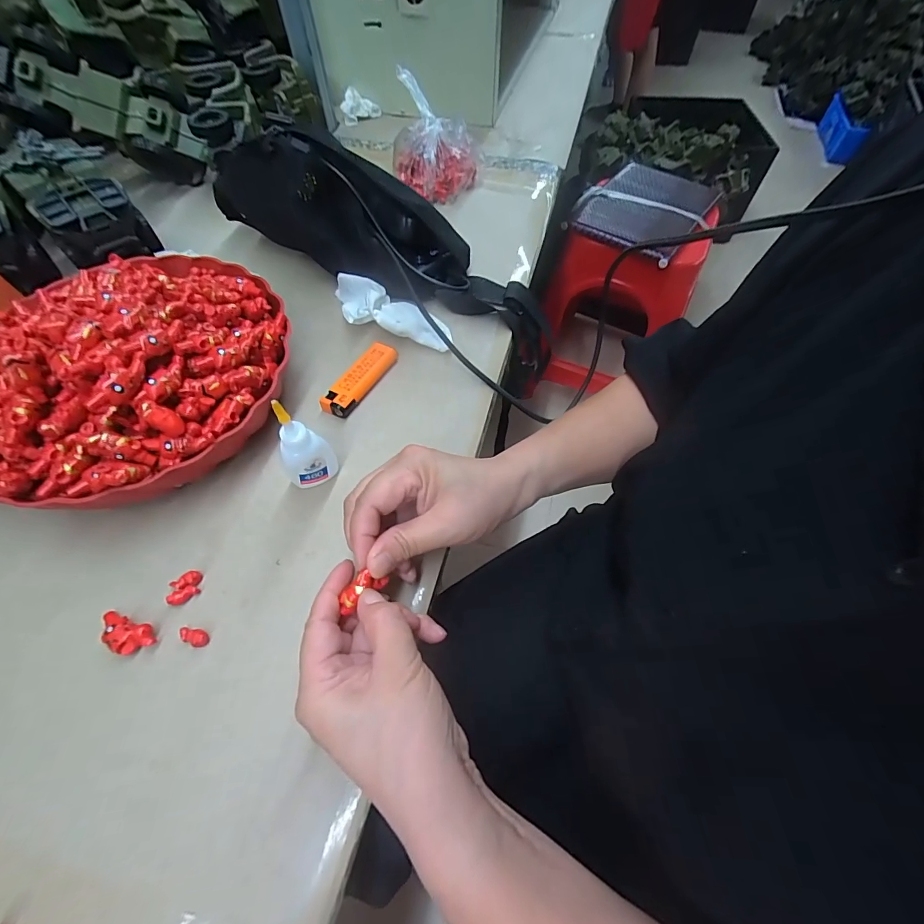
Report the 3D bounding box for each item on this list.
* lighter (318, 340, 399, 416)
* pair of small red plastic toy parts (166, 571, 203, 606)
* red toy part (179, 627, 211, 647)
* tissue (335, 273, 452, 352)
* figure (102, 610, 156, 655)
[{"bbox_3d":[-0.084,-0.069,0.356,0.024,0.014,0.079,24,62,13],"label":"lighter"},{"bbox_3d":[-0.179,0.081,0.274,0.021,0.006,0.017,-30,63,-18],"label":"pair of small red plastic toy parts"},{"bbox_3d":[-0.163,0.106,0.258,0.018,0.005,0.010,20,60,11],"label":"red toy part"},{"bbox_3d":[-0.070,-0.137,0.390,0.132,0.033,0.041,33,64,18],"label":"tissue"},{"bbox_3d":[-0.204,0.104,0.256,0.039,0.012,0.019,15,59,8],"label":"figure"}]

